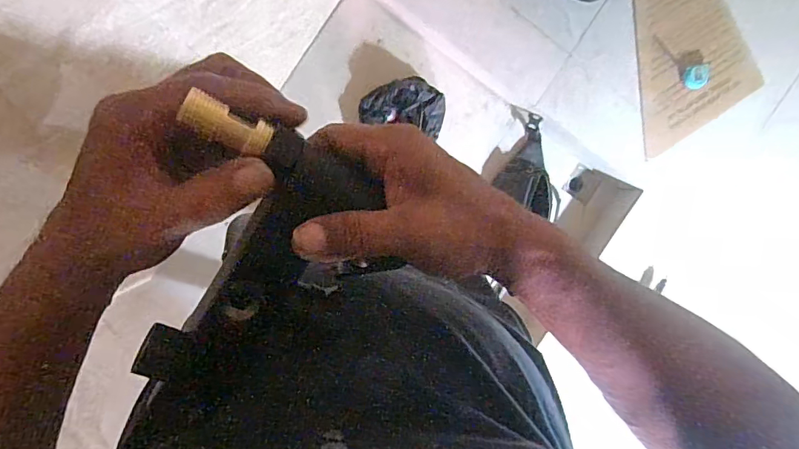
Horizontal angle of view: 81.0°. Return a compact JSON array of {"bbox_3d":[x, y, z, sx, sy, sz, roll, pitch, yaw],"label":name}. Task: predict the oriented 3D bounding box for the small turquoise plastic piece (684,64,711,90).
[{"bbox_3d":[0.853,-0.422,1.341,0.078,0.021,0.065,-14,96,-5],"label":"small turquoise plastic piece"}]

